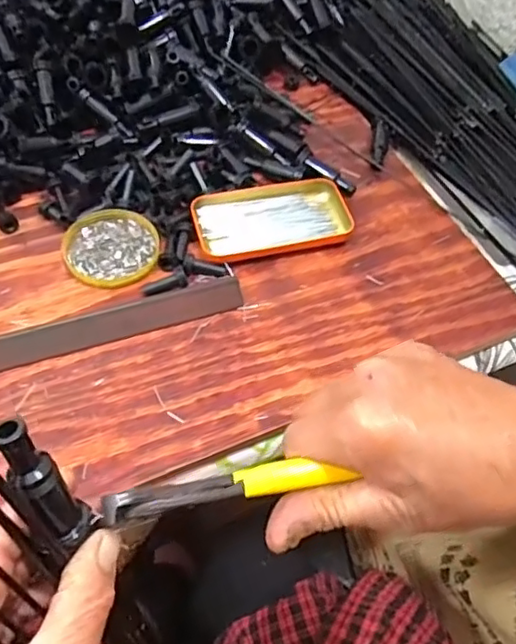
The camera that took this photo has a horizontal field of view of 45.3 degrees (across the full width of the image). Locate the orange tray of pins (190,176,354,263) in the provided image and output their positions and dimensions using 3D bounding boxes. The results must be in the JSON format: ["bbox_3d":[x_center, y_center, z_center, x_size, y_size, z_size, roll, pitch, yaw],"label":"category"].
[{"bbox_3d":[0.012,-0.099,0.581,0.141,0.019,0.075,-13,57,-13],"label":"orange tray of pins"}]

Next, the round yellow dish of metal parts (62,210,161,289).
[{"bbox_3d":[-0.129,-0.066,0.551,0.081,0.014,0.077,2,55,-3],"label":"round yellow dish of metal parts"}]

